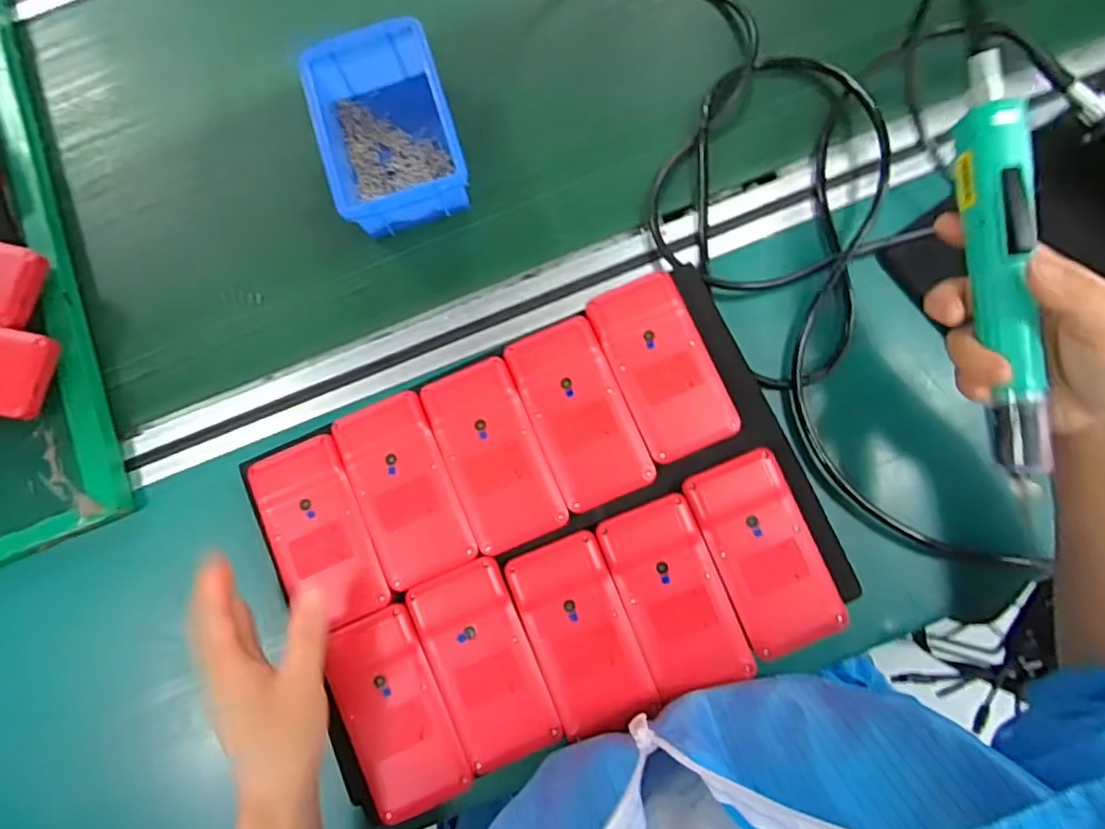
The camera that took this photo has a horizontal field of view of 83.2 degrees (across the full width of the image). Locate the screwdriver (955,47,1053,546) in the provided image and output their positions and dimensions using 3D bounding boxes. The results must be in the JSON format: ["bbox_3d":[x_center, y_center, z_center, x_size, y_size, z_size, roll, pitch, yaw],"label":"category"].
[{"bbox_3d":[0.254,-0.071,0.344,0.028,0.030,0.258,-5,90,2],"label":"screwdriver"}]

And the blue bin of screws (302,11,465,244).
[{"bbox_3d":[-0.126,-0.218,0.485,0.096,0.056,0.146,-17,79,1],"label":"blue bin of screws"}]

